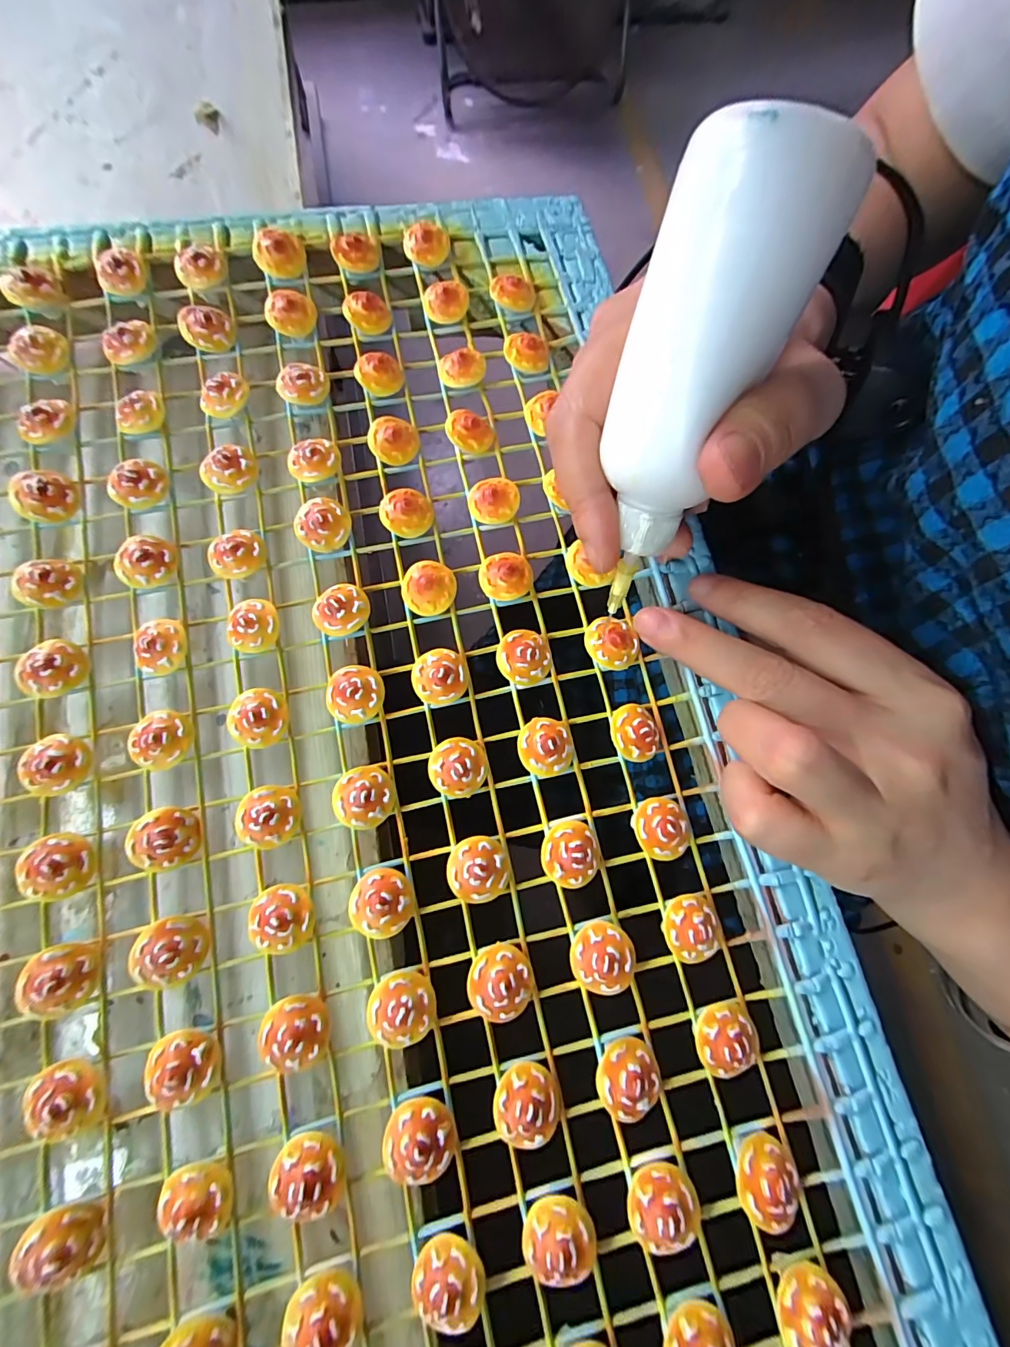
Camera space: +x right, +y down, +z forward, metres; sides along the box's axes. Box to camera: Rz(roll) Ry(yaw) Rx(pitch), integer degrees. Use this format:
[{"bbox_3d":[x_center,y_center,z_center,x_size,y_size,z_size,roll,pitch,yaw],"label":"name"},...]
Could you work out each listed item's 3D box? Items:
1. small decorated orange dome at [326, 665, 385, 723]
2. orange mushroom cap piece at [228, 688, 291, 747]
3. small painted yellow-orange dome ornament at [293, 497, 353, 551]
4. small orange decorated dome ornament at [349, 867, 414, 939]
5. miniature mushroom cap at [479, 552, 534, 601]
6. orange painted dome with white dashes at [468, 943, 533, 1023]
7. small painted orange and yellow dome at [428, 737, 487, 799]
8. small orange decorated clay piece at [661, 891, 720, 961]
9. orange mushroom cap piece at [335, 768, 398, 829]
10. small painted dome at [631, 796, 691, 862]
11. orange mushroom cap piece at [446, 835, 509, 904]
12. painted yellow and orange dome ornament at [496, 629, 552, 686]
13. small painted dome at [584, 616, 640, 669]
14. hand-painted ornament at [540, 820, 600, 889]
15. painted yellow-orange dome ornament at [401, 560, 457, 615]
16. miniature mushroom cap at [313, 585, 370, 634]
[{"bbox_3d":[-0.052,0.007,0.162,0.019,0.012,0.019,1,77,-3],"label":"small decorated orange dome"},{"bbox_3d":[-0.084,0.015,0.158,0.018,0.007,0.019,1,77,-3],"label":"orange mushroom cap piece"},{"bbox_3d":[-0.068,-0.056,0.174,0.020,0.008,0.018,-21,79,-8],"label":"small painted yellow-orange dome ornament"},{"bbox_3d":[-0.039,0.072,0.147,0.019,0.010,0.019,-5,77,-4],"label":"small orange decorated dome ornament"},{"bbox_3d":[0.000,-0.036,0.173,0.019,0.010,0.019,1,77,-3],"label":"miniature mushroom cap"},{"bbox_3d":[-0.001,0.095,0.144,0.019,0.011,0.019,1,77,-3],"label":"orange painted dome with white dashes"},{"bbox_3d":[-0.016,0.032,0.158,0.019,0.009,0.018,-4,77,-4],"label":"small painted orange and yellow dome"},{"bbox_3d":[0.060,0.081,0.149,0.019,0.010,0.018,-13,78,-6],"label":"small orange decorated clay piece"},{"bbox_3d":[-0.046,0.041,0.154,0.019,0.011,0.020,1,77,-3],"label":"orange mushroom cap piece"},{"bbox_3d":[0.052,0.052,0.155,0.019,0.010,0.019,1,77,-3],"label":"small painted dome"},{"bbox_3d":[-0.008,0.063,0.150,0.019,0.010,0.019,-3,77,-4],"label":"orange mushroom cap piece"},{"bbox_3d":[0.007,-0.006,0.167,0.019,0.011,0.019,1,77,-3],"label":"painted yellow and orange dome ornament"},{"bbox_3d":[0.038,-0.011,0.166,0.020,0.005,0.019,0,73,-1],"label":"small painted dome"},{"bbox_3d":[0.021,0.059,0.153,0.018,0.012,0.020,13,77,0],"label":"hand-painted ornament"},{"bbox_3d":[-0.028,-0.032,0.171,0.020,0.009,0.019,0,77,-3],"label":"painted yellow-orange dome ornament"},{"bbox_3d":[-0.059,-0.023,0.167,0.020,0.009,0.019,1,77,-3],"label":"miniature mushroom cap"}]

